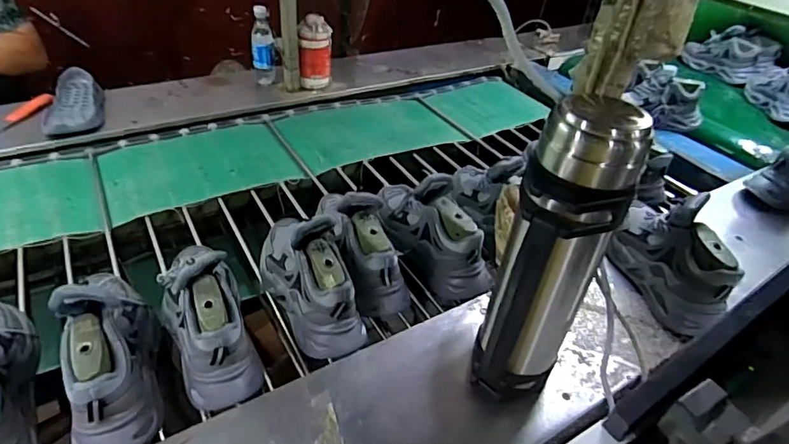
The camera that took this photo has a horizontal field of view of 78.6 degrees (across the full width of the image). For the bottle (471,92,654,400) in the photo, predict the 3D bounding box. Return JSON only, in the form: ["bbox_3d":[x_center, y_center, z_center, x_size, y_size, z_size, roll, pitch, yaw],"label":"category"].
[{"bbox_3d":[0.177,0.059,0.575,0.115,0.392,0.111,23,44,18],"label":"bottle"}]

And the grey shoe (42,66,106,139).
[{"bbox_3d":[-0.782,-0.288,1.180,0.122,0.078,0.271,-15,46,-22],"label":"grey shoe"}]

